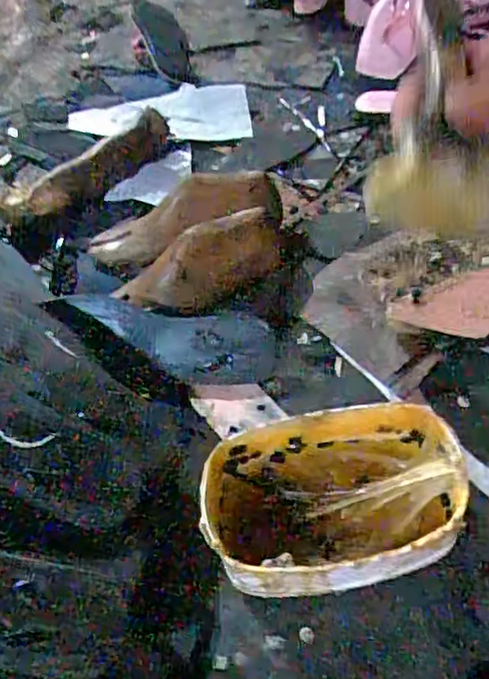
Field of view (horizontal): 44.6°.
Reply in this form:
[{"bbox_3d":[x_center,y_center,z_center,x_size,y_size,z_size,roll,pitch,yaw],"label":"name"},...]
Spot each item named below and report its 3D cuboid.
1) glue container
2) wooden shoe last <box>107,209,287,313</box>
[{"bbox_3d":[0.068,0.134,0.489,0.195,0.091,0.133,-4,54,1],"label":"glue container"},{"bbox_3d":[-0.047,-0.087,0.668,0.192,0.070,0.078,-25,55,1],"label":"wooden shoe last"}]

